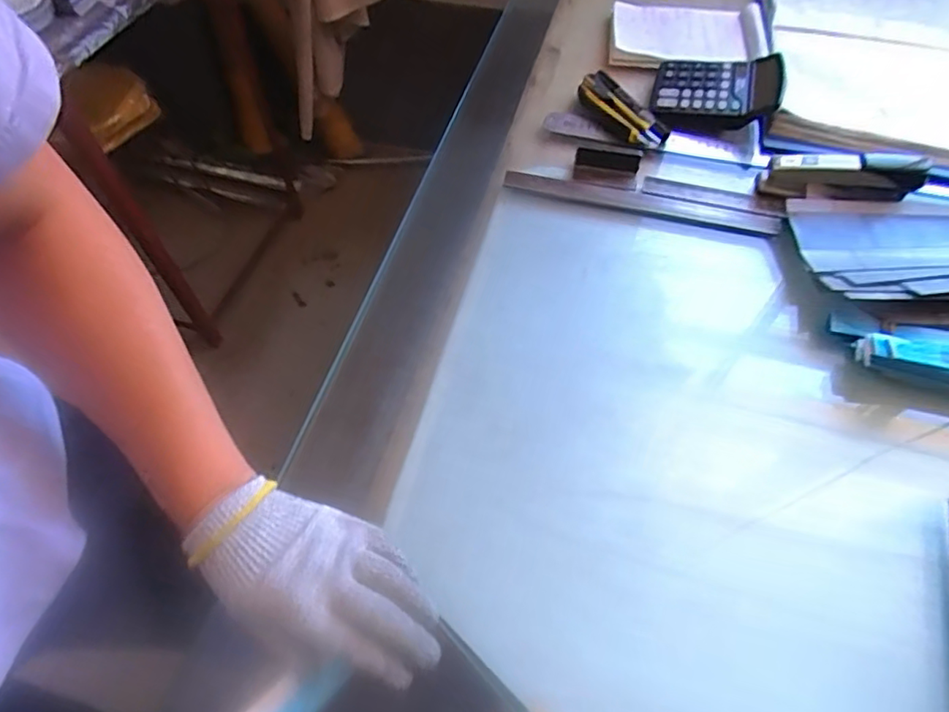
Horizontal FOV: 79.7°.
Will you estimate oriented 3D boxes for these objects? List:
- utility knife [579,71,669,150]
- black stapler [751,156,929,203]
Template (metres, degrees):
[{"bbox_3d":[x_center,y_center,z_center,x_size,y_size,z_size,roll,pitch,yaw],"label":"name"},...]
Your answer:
[{"bbox_3d":[0.178,-0.298,0.692,0.054,0.019,0.134,-25,61,-16],"label":"utility knife"},{"bbox_3d":[0.396,-0.193,0.617,0.160,0.043,0.060,5,57,2],"label":"black stapler"}]

